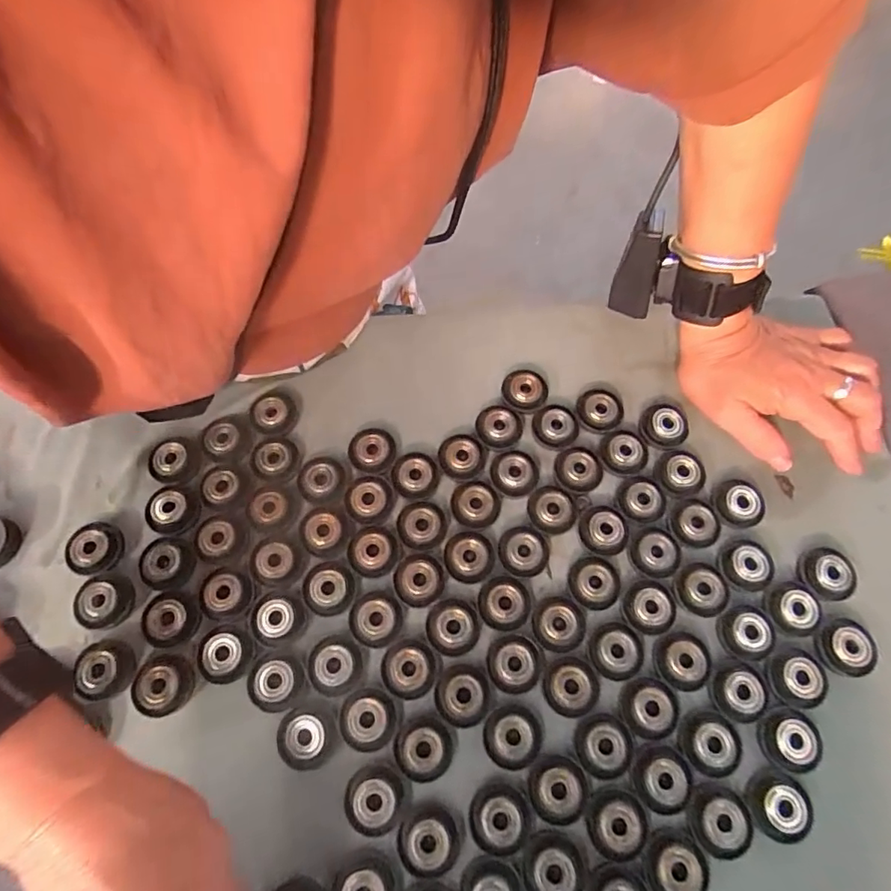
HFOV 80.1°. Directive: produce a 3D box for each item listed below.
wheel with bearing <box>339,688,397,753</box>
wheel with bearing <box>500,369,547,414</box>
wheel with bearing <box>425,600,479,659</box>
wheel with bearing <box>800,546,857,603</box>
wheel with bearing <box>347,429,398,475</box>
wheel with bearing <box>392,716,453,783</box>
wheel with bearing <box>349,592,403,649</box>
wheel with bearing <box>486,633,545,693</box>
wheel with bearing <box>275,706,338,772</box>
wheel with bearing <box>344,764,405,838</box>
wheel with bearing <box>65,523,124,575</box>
[{"bbox_3d":[-0.043,0.153,0.293,0.031,0.008,0.031,0,68,-1],"label":"wheel with bearing"},{"bbox_3d":[0.057,-0.037,0.376,0.031,0.018,0.030,0,68,-1],"label":"wheel with bearing"},{"bbox_3d":[0.004,0.107,0.312,0.031,0.008,0.031,0,68,-1],"label":"wheel with bearing"},{"bbox_3d":[0.235,0.079,0.326,0.030,0.008,0.030,0,68,-1],"label":"wheel with bearing"},{"bbox_3d":[-0.049,0.003,0.353,0.031,0.006,0.031,-7,68,-3],"label":"wheel with bearing"},{"bbox_3d":[-0.012,0.166,0.289,0.032,0.008,0.031,0,68,-1],"label":"wheel with bearing"},{"bbox_3d":[-0.042,0.103,0.313,0.031,0.010,0.030,0,68,-1],"label":"wheel with bearing"},{"bbox_3d":[0.041,0.126,0.305,0.031,0.006,0.031,0,68,-1],"label":"wheel with bearing"},{"bbox_3d":[-0.077,0.160,0.290,0.032,0.008,0.031,0,68,-1],"label":"wheel with bearing"},{"bbox_3d":[-0.038,0.188,0.280,0.030,0.007,0.032,0,68,-1],"label":"wheel with bearing"},{"bbox_3d":[-0.217,0.065,0.328,0.031,0.010,0.029,0,68,-1],"label":"wheel with bearing"}]

